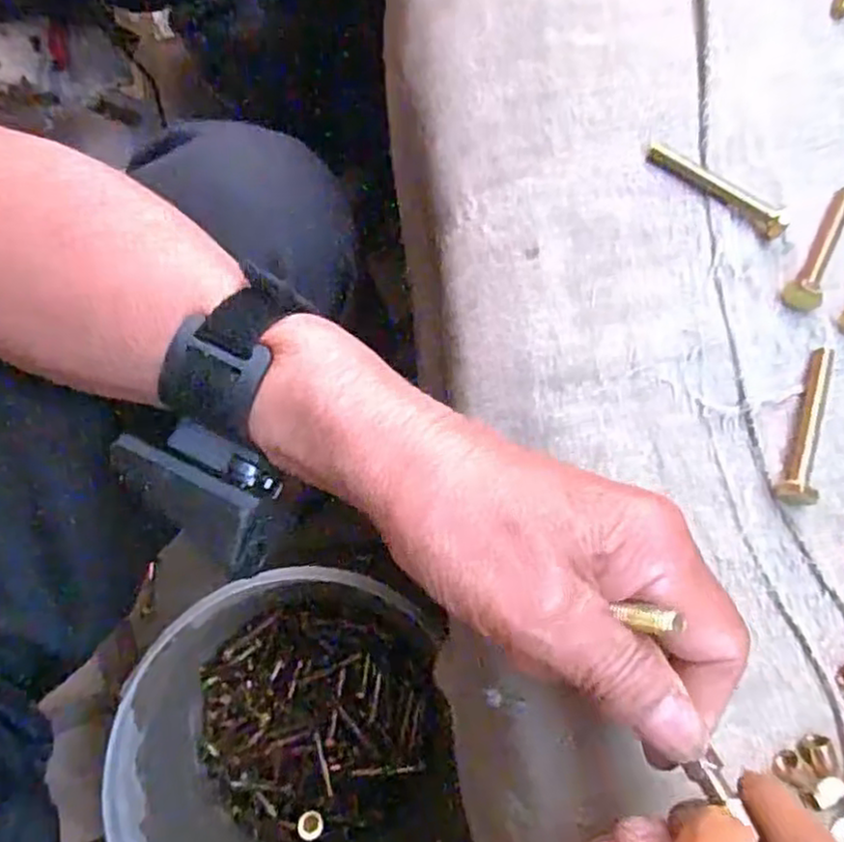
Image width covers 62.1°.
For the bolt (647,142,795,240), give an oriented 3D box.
[{"bbox_3d":[0.126,-0.099,0.298,0.064,0.006,0.010,35,77,5],"label":"bolt"}]

